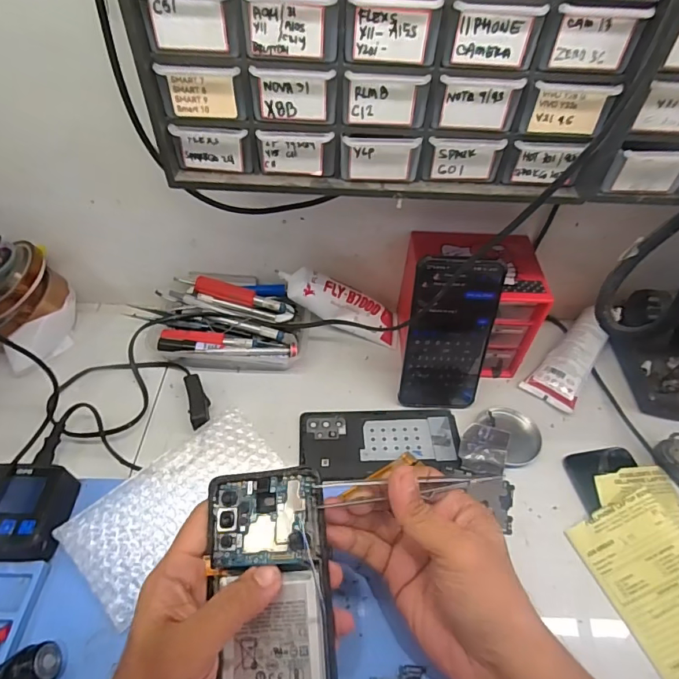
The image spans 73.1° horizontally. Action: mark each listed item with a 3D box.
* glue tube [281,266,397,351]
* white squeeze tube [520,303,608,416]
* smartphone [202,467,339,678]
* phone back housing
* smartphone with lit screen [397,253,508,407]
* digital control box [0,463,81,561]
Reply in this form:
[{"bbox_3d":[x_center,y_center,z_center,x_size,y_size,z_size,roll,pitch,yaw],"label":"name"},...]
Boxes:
[{"bbox_3d":[0.002,-0.034,0.520,0.146,0.041,0.035,26,44,-24],"label":"glue tube"},{"bbox_3d":[0.268,0.019,0.514,0.144,0.035,0.055,-36,59,-28],"label":"white squeeze tube"},{"bbox_3d":[-0.041,0.161,0.268,0.073,0.013,0.162,-6,72,6],"label":"smartphone"},{"bbox_3d":[0.040,0.101,0.451,0.154,0.004,0.073,-2,49,-3],"label":"phone back housing"},{"bbox_3d":[0.104,0.001,0.437,0.079,0.168,0.006,0,35,0],"label":"smartphone with lit screen"},{"bbox_3d":[-0.260,0.140,0.371,0.074,0.031,0.072,1,49,-1],"label":"digital control box"}]

